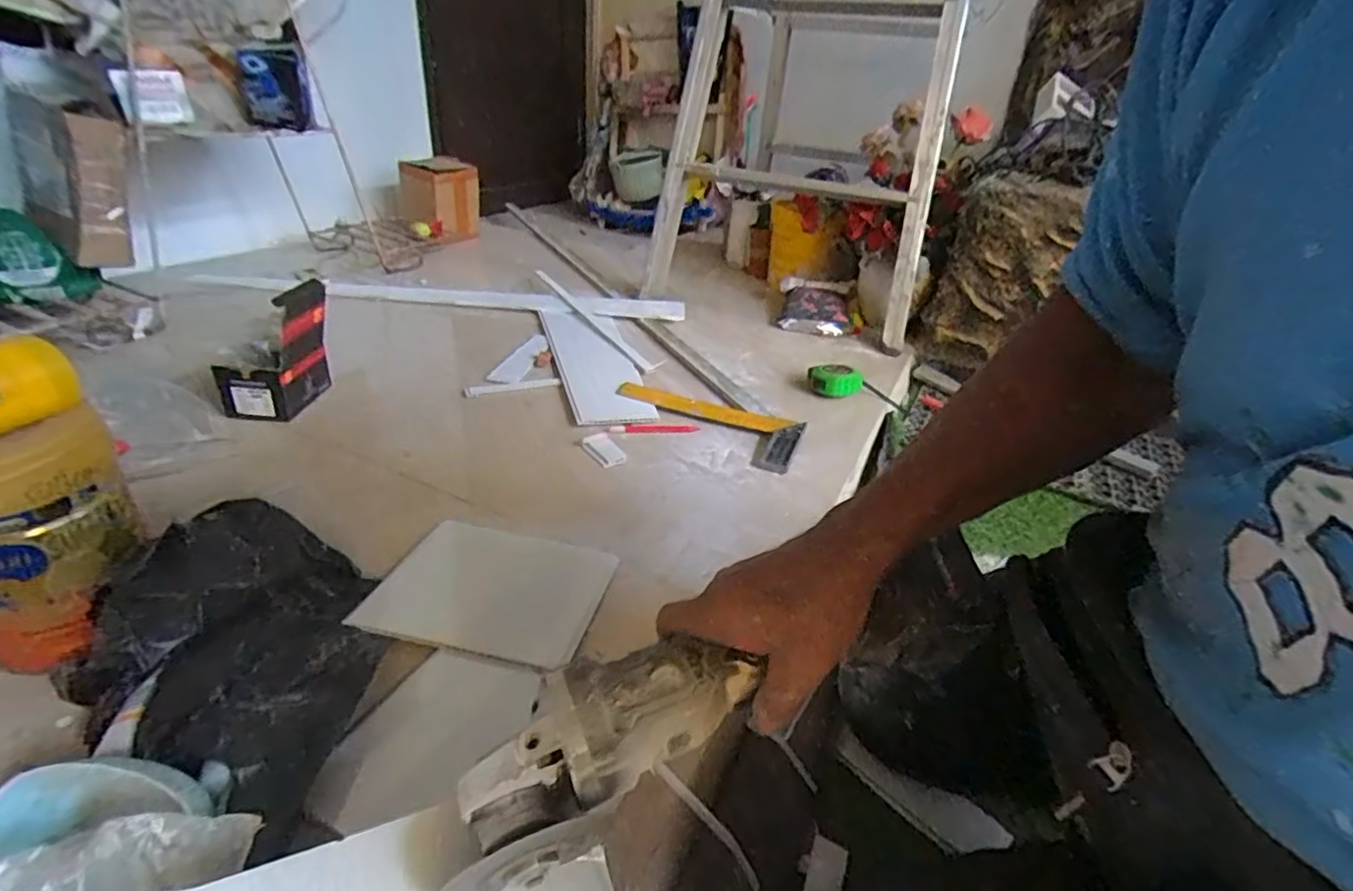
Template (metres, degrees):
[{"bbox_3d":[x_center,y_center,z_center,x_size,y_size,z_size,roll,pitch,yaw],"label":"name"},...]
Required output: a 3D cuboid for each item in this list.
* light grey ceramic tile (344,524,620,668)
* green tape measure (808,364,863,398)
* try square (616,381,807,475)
[{"bbox_3d":[-0.180,0.139,0.630,0.205,0.010,0.171,14,28,6],"label":"light grey ceramic tile"},{"bbox_3d":[0.272,-0.110,1.079,0.081,0.032,0.060,-2,31,-12],"label":"green tape measure"},{"bbox_3d":[0.032,-0.033,0.944,0.297,0.017,0.135,12,35,19],"label":"try square"}]

